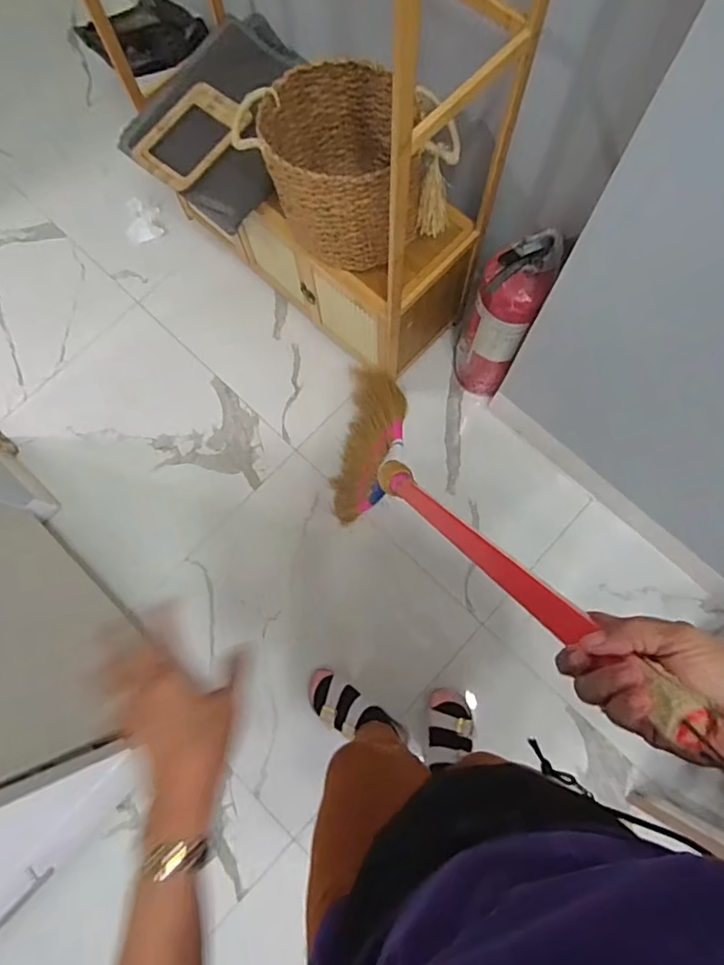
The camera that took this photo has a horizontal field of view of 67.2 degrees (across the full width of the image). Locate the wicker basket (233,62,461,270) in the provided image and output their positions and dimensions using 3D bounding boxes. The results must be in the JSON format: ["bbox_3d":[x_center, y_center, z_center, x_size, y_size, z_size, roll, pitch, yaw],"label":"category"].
[{"bbox_3d":[-0.023,-0.567,0.996,0.333,0.212,0.281,-25,77,-4],"label":"wicker basket"}]

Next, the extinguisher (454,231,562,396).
[{"bbox_3d":[0.283,-0.338,1.146,0.118,0.458,0.135,17,78,5],"label":"extinguisher"}]

